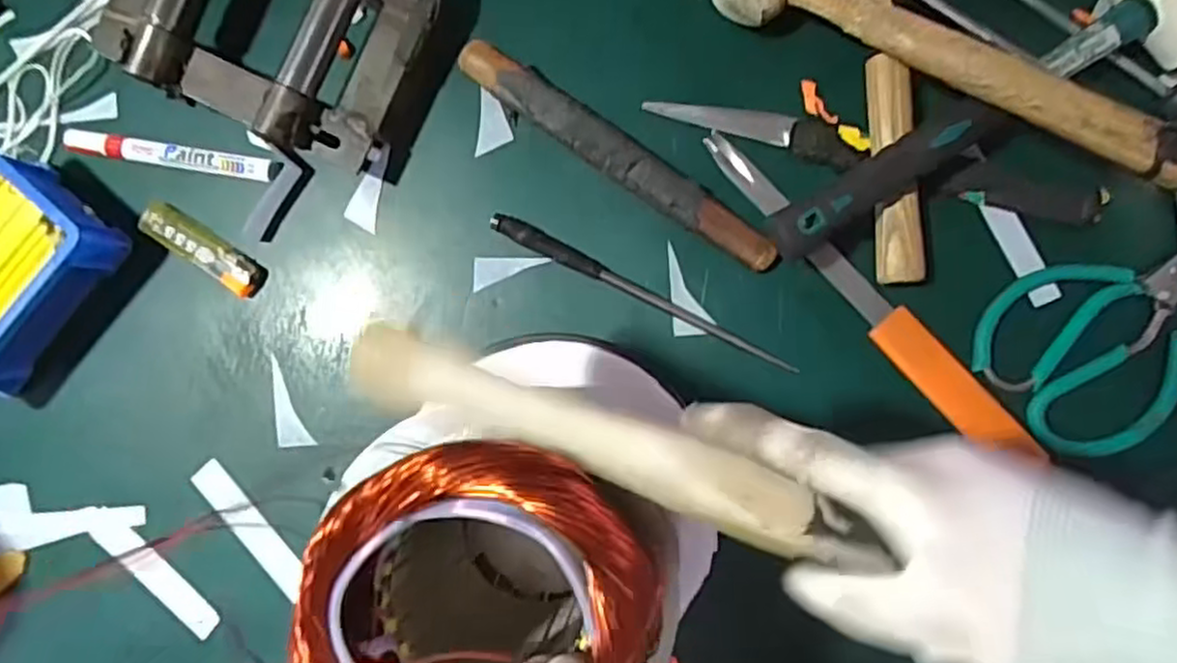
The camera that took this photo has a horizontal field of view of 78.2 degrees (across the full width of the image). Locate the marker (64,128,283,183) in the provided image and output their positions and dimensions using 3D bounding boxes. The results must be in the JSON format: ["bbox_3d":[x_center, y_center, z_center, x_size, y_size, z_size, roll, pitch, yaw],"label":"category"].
[{"bbox_3d":[-0.269,-0.114,0.473,0.141,0.020,0.017,9,91,5],"label":"marker"}]

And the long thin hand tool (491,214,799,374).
[{"bbox_3d":[0.032,-0.024,0.452,0.204,0.009,0.014,28,92,5],"label":"long thin hand tool"}]

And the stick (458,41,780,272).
[{"bbox_3d":[0.017,-0.110,0.448,0.227,0.019,0.026,37,93,4],"label":"stick"}]

